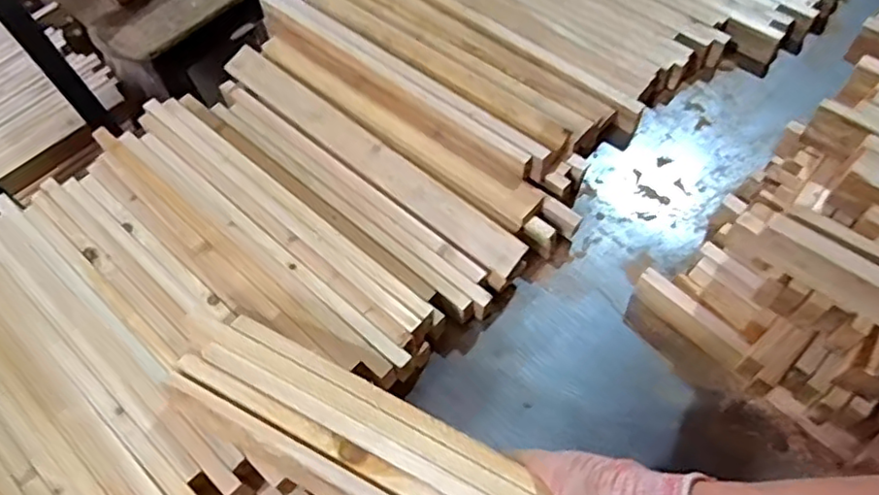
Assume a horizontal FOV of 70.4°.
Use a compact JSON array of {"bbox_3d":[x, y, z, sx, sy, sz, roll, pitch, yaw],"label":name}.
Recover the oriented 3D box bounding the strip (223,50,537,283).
[{"bbox_3d":[-0.101,-0.133,0.839,0.521,0.025,0.051,38,71,20],"label":"strip"}]

